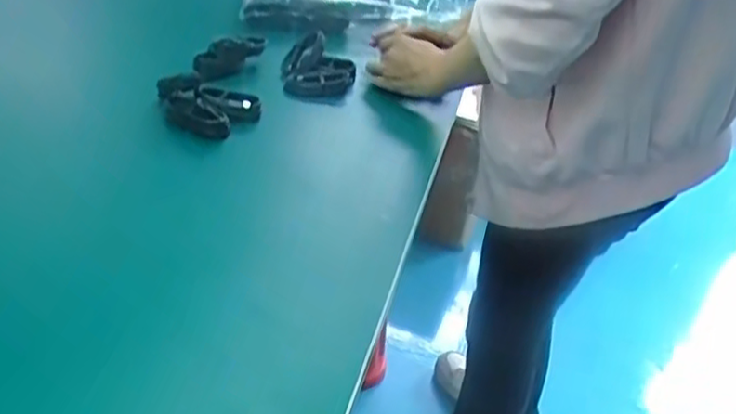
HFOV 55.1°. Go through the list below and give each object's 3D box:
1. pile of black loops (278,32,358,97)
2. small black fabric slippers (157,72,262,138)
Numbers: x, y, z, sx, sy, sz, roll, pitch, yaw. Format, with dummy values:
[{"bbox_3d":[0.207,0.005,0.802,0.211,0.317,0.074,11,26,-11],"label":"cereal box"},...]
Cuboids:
[{"bbox_3d":[-0.058,-0.155,0.805,0.080,0.055,0.082,25,36,22],"label":"pile of black loops"},{"bbox_3d":[-0.161,-0.101,0.710,0.101,0.046,0.069,0,33,-9],"label":"small black fabric slippers"}]

